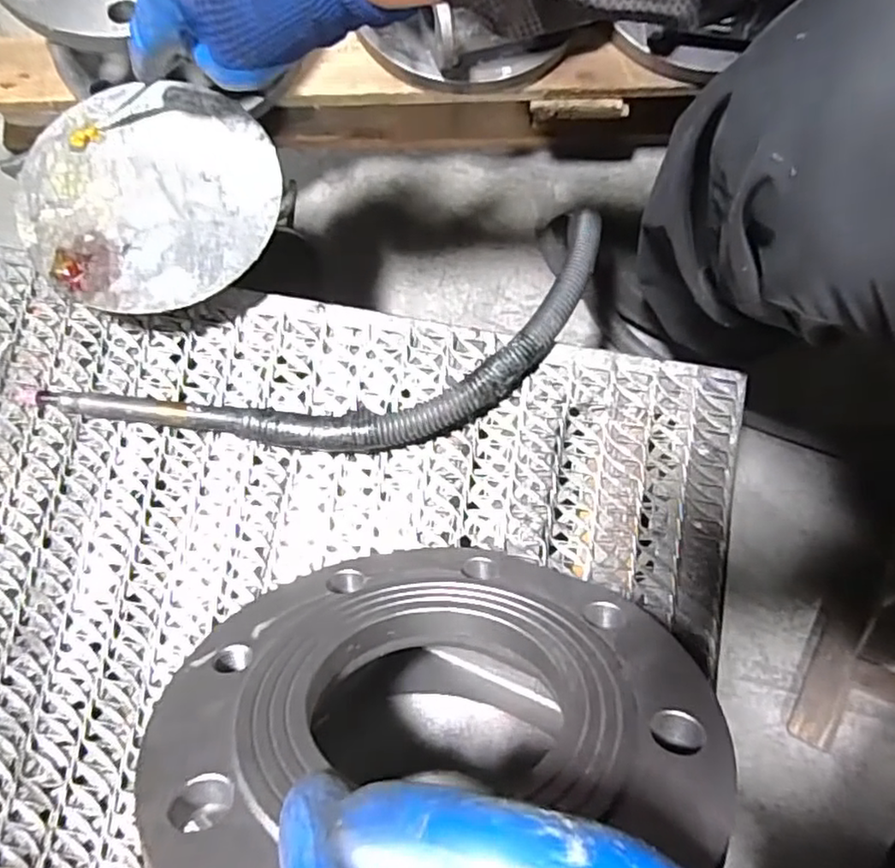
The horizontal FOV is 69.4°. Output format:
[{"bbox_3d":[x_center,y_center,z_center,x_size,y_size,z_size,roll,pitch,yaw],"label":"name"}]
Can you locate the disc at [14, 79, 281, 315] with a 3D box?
[{"bbox_3d":[-0.194,-0.159,0.422,0.162,0.009,0.160,0,78,-1],"label":"disc"}]

